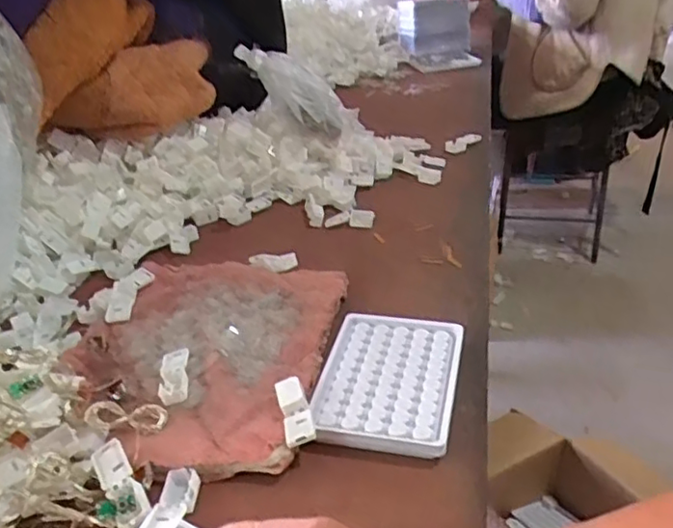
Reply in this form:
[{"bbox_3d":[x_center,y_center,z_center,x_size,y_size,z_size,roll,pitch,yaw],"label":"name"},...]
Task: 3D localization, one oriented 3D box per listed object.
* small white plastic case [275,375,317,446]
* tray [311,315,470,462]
[{"bbox_3d":[-0.027,0.100,0.420,0.019,0.017,0.054,-11,32,-10],"label":"small white plastic case"},{"bbox_3d":[0.038,0.082,0.459,0.095,0.015,0.130,5,33,14],"label":"tray"}]

